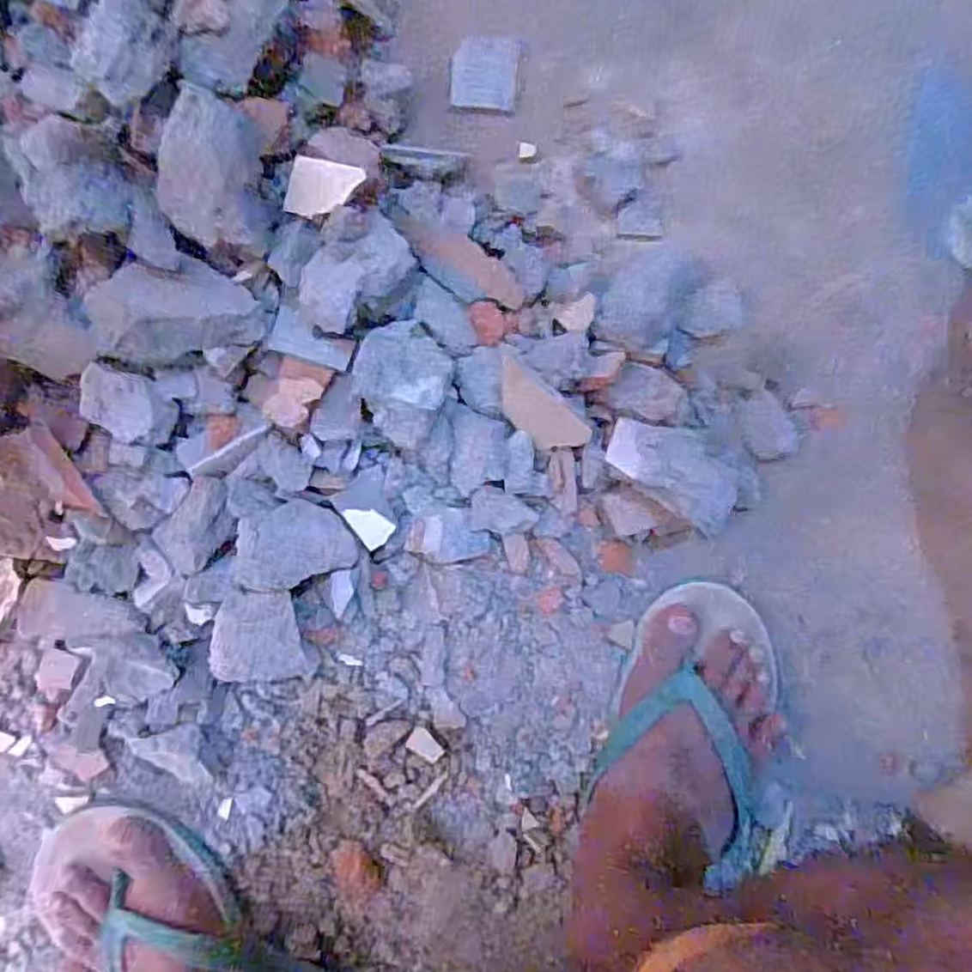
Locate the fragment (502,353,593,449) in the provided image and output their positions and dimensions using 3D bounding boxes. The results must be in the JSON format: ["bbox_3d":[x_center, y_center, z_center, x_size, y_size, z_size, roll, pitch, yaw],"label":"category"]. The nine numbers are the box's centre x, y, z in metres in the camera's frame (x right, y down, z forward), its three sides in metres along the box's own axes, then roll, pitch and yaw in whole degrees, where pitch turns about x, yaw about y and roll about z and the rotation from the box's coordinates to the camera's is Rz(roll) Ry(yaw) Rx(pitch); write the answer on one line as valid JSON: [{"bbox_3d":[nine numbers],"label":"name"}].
[{"bbox_3d":[0.034,-0.050,0.458,0.077,0.009,0.032,42,92,-6],"label":"fragment"}]

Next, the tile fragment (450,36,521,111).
[{"bbox_3d":[0.000,-0.276,0.458,0.044,0.010,0.047,2,96,-3],"label":"tile fragment"}]

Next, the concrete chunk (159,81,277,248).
[{"bbox_3d":[-0.152,-0.176,0.381,0.050,0.034,0.078,-5,95,-1],"label":"concrete chunk"}]

